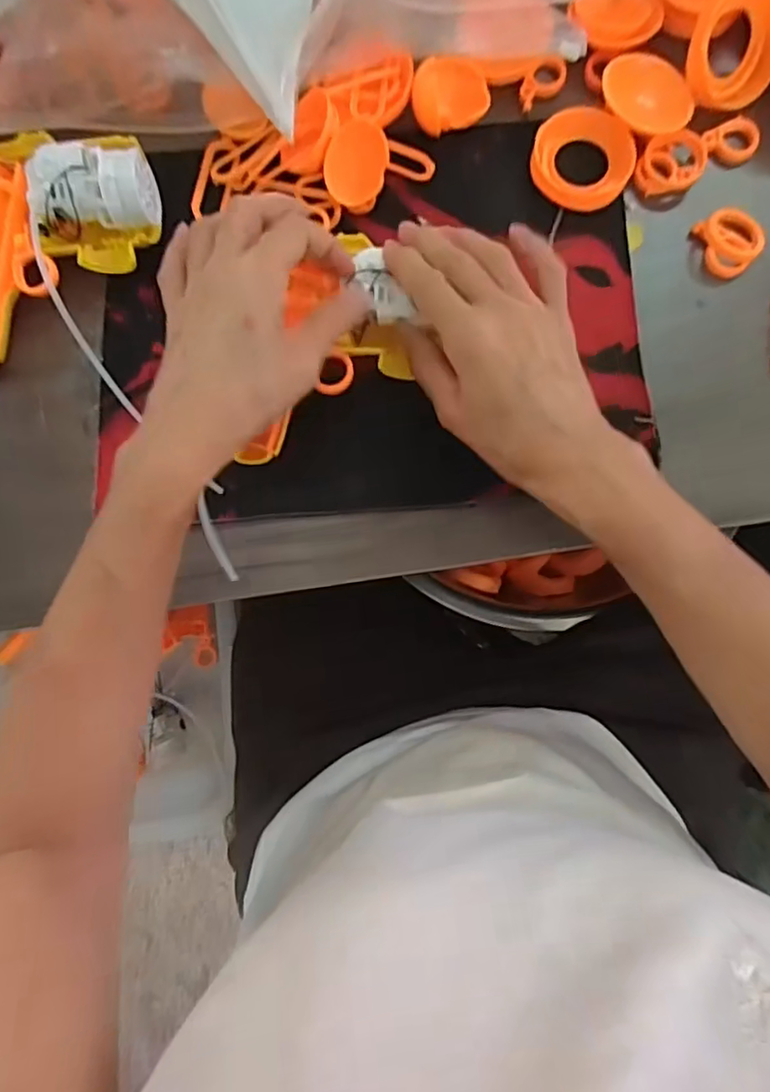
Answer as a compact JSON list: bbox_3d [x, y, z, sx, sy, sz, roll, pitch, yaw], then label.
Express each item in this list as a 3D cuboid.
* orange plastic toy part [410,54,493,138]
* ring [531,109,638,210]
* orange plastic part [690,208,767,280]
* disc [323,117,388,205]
[{"bbox_3d":[0.039,-0.264,0.347,0.044,0.015,0.039,-22,100,-13],"label":"orange plastic toy part"},{"bbox_3d":[0.115,-0.225,0.348,0.057,0.013,0.048,34,87,4],"label":"ring"},{"bbox_3d":[0.201,-0.177,0.348,0.029,0.014,0.037,-26,85,-1],"label":"orange plastic part"},{"bbox_3d":[-0.017,-0.219,0.342,0.036,0.006,0.041,-6,119,3],"label":"disc"}]

